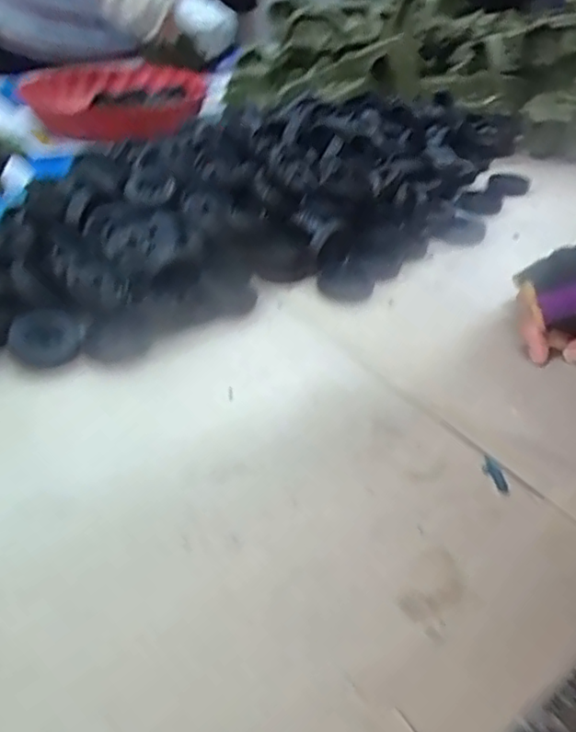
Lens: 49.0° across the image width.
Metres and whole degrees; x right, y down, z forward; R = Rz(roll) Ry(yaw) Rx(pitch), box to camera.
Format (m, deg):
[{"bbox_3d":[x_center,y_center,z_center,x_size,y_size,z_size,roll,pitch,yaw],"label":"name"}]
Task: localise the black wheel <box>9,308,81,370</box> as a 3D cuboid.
[{"bbox_3d":[-0.158,-0.018,0.416,0.043,0.009,0.042,30,49,-2],"label":"black wheel"}]

